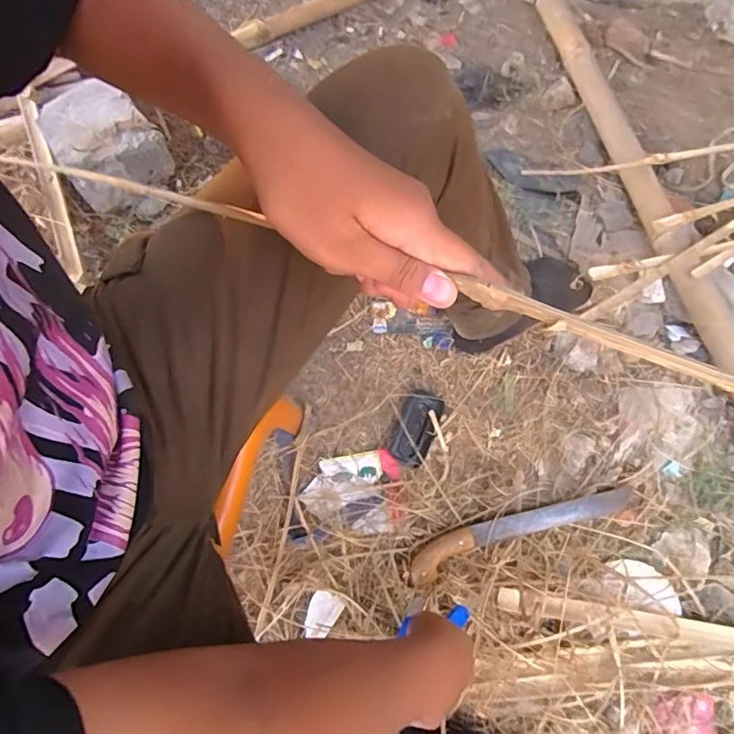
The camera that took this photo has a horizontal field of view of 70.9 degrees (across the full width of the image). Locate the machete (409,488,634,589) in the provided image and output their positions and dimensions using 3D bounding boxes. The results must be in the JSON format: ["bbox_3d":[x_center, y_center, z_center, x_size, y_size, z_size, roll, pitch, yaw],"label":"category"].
[{"bbox_3d":[0.210,0.215,0.695,0.329,0.032,0.046,-18,72,-6],"label":"machete"}]

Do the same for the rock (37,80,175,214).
[{"bbox_3d":[-0.429,-0.359,0.848,0.149,0.098,0.208,-37,75,-12],"label":"rock"}]

